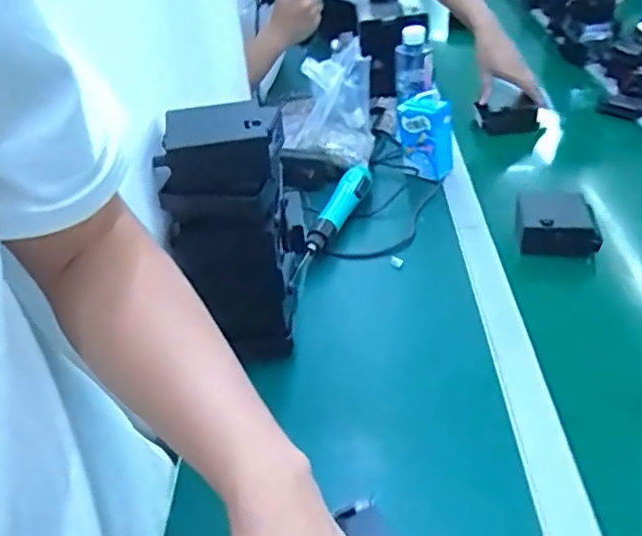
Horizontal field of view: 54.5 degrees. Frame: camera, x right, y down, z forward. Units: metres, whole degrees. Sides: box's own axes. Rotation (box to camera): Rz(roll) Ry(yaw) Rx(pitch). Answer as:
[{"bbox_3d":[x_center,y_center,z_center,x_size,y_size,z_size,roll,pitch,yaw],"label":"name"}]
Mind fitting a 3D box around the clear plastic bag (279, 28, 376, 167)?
[{"bbox_3d":[0.010,-0.246,0.917,0.124,0.143,0.141,-5,37,3],"label":"clear plastic bag"}]

